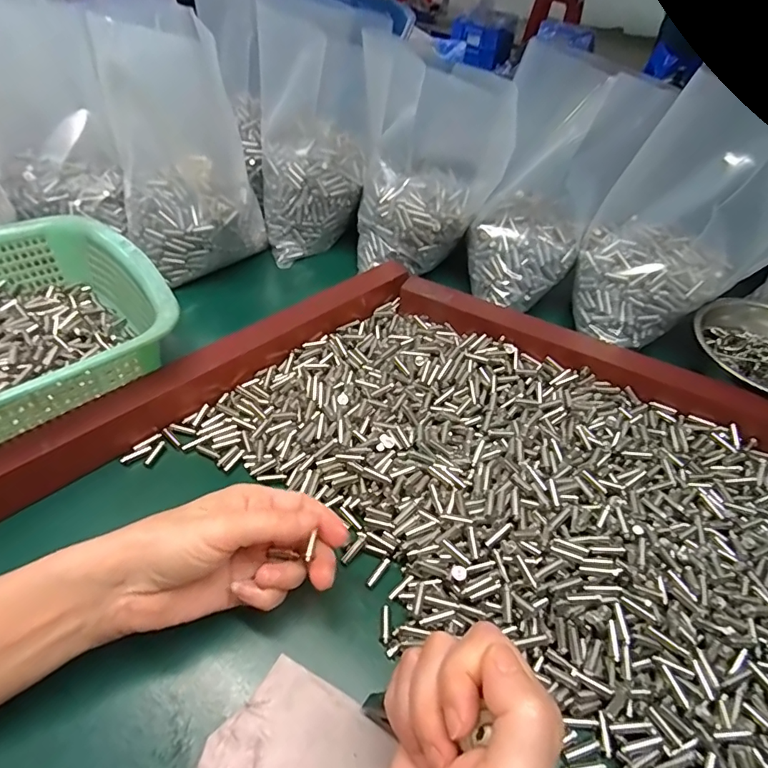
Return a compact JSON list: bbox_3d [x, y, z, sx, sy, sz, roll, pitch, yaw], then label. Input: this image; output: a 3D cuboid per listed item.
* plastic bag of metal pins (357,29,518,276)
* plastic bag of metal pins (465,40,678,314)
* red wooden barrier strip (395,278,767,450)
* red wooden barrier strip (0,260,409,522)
[{"bbox_3d":[0.042,-0.212,0.488,0.130,0.181,0.086,2,49,-4],"label":"plastic bag of metal pins"},{"bbox_3d":[0.153,-0.175,0.451,0.122,0.197,0.114,18,50,10],"label":"plastic bag of metal pins"},{"bbox_3d":[0.186,-0.022,0.430,0.373,0.024,0.038,24,51,15],"label":"red wooden barrier strip"},{"bbox_3d":[-0.130,-0.016,0.396,0.390,0.034,0.030,-33,60,-29],"label":"red wooden barrier strip"}]

